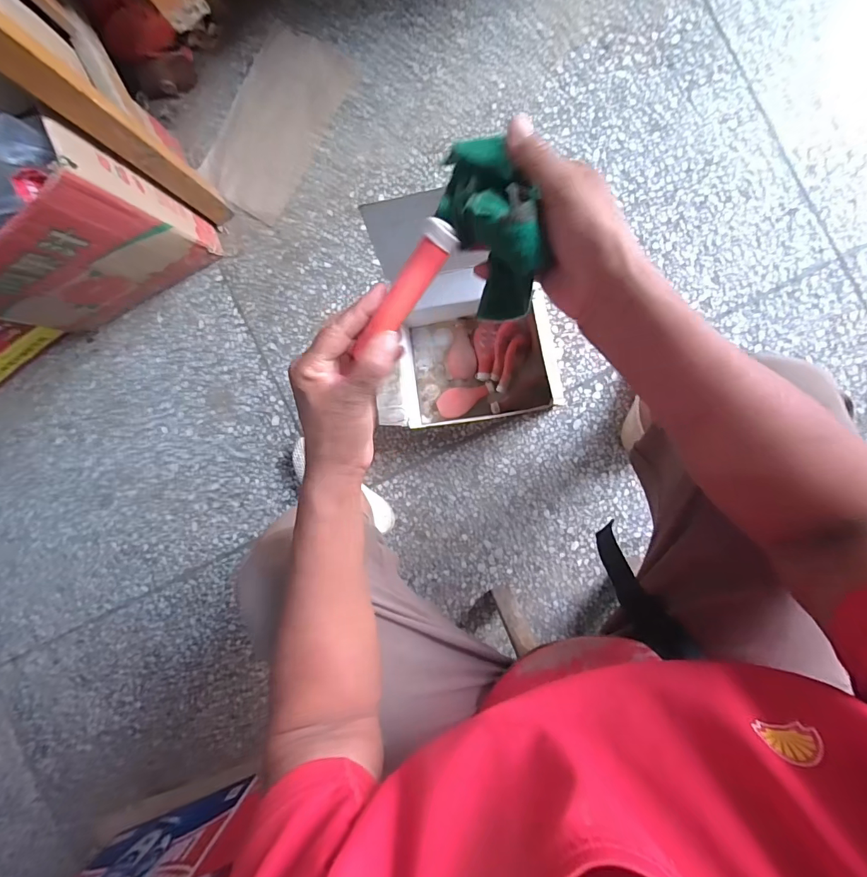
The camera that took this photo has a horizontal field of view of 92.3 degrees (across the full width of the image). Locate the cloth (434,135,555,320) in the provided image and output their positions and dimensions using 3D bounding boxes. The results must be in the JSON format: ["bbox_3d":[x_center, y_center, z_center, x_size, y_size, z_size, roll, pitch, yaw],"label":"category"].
[{"bbox_3d":[0.039,-0.144,0.281,0.051,0.056,0.116,-22,91,7],"label":"cloth"}]

